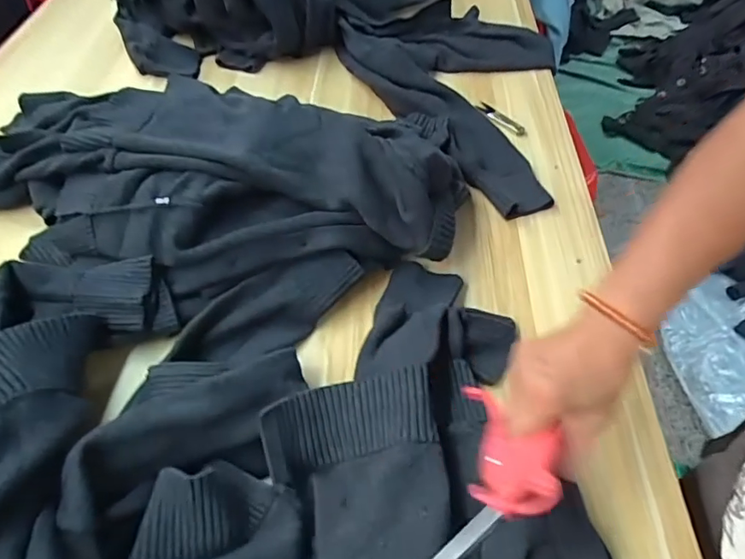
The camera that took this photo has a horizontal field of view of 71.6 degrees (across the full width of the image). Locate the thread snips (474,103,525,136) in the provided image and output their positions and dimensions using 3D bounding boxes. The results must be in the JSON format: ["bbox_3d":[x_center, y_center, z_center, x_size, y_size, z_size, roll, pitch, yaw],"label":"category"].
[{"bbox_3d":[0.199,-0.254,0.810,0.026,0.004,0.097,-28,58,-24],"label":"thread snips"}]

